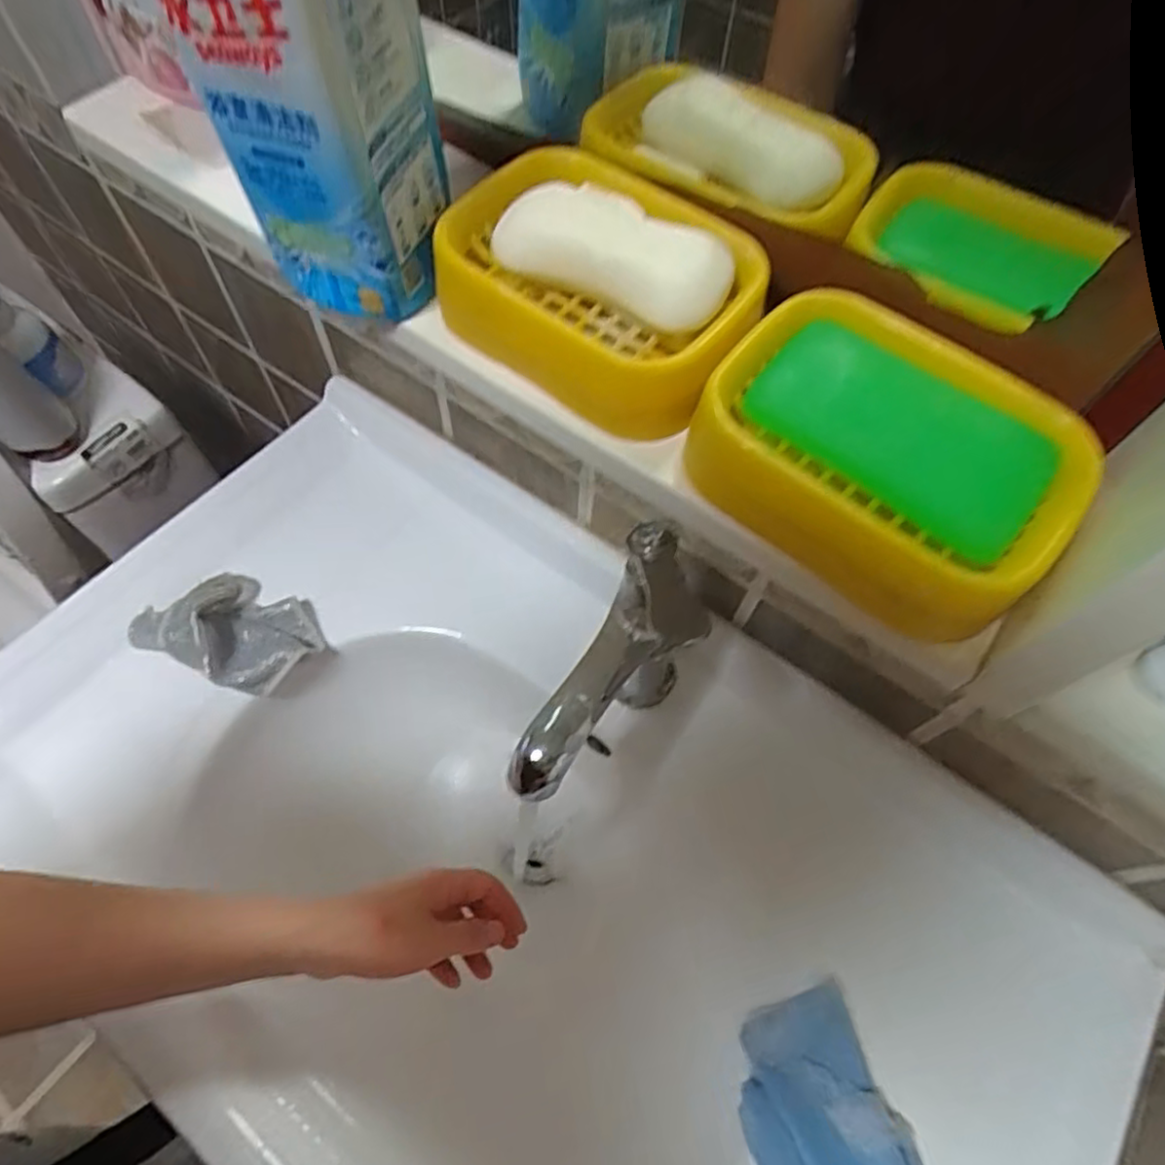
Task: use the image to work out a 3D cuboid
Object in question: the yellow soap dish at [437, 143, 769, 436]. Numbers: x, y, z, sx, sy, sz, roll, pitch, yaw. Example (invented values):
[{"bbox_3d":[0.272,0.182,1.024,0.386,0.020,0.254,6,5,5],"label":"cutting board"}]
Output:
[{"bbox_3d":[0.009,-0.117,0.272,0.120,0.044,0.095,33,65,15],"label":"yellow soap dish"}]

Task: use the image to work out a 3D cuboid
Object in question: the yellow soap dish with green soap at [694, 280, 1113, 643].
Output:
[{"bbox_3d":[0.101,-0.042,0.237,0.116,0.041,0.095,38,67,17],"label":"yellow soap dish with green soap"}]

